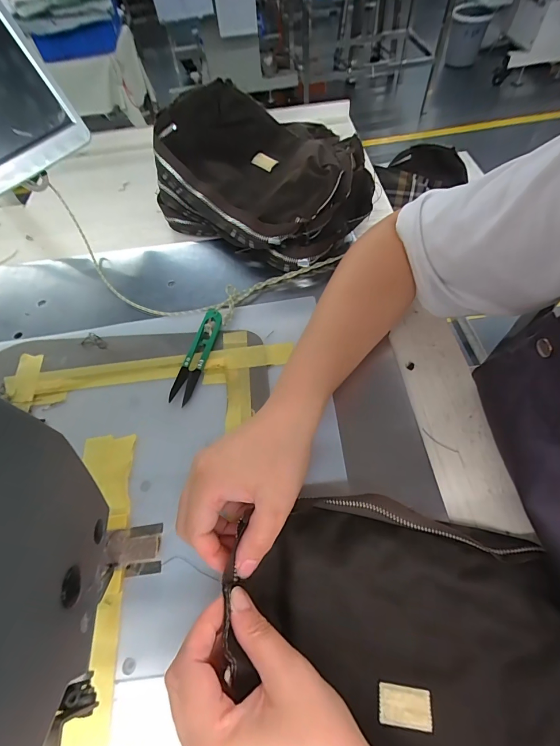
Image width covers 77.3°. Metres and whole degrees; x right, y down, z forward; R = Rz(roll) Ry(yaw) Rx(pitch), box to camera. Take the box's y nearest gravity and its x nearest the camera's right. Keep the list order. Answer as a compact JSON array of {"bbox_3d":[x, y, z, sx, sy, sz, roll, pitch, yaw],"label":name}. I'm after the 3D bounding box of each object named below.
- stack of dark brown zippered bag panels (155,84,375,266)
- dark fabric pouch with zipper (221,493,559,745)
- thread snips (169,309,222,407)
[{"bbox_3d":[-0.028,-0.245,0.447,0.294,0.107,0.181,29,66,21],"label":"stack of dark brown zippered bag panels"},{"bbox_3d":[0.089,0.163,0.212,0.241,0.032,0.151,11,57,10],"label":"dark fabric pouch with zipper"},{"bbox_3d":[-0.082,-0.020,0.348,0.023,0.014,0.105,11,60,11],"label":"thread snips"}]

